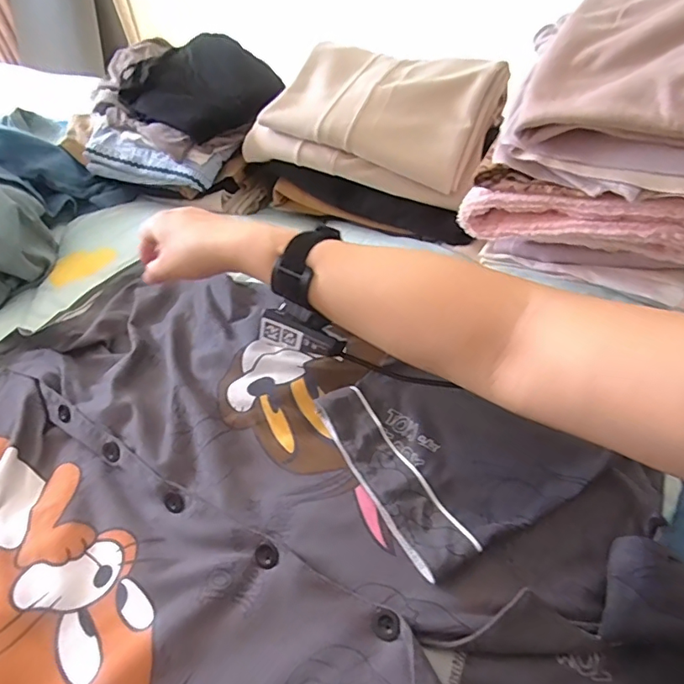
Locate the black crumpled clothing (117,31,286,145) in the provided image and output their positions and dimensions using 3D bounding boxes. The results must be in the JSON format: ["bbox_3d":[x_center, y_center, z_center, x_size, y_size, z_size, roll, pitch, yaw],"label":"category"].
[{"bbox_3d":[-0.202,-0.370,0.704,0.194,0.078,0.185,26,54,30],"label":"black crumpled clothing"}]

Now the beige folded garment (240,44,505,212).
[{"bbox_3d":[0.039,-0.302,0.630,0.290,0.056,0.215,19,73,14],"label":"beige folded garment"}]

